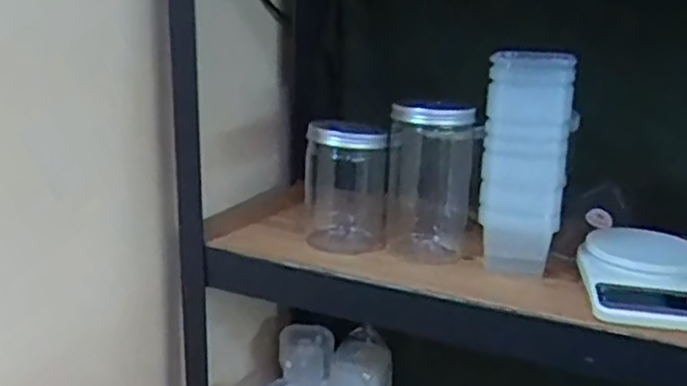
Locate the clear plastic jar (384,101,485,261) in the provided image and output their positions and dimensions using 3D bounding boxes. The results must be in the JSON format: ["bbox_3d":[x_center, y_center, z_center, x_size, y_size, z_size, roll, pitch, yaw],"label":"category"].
[{"bbox_3d":[0.100,-0.016,0.763,0.099,0.172,0.088,3,17,5],"label":"clear plastic jar"}]

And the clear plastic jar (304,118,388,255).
[{"bbox_3d":[0.003,-0.007,0.782,0.091,0.146,0.089,2,17,1],"label":"clear plastic jar"}]

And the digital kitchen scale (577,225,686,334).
[{"bbox_3d":[0.303,0.078,0.656,0.131,0.035,0.172,5,17,10],"label":"digital kitchen scale"}]

